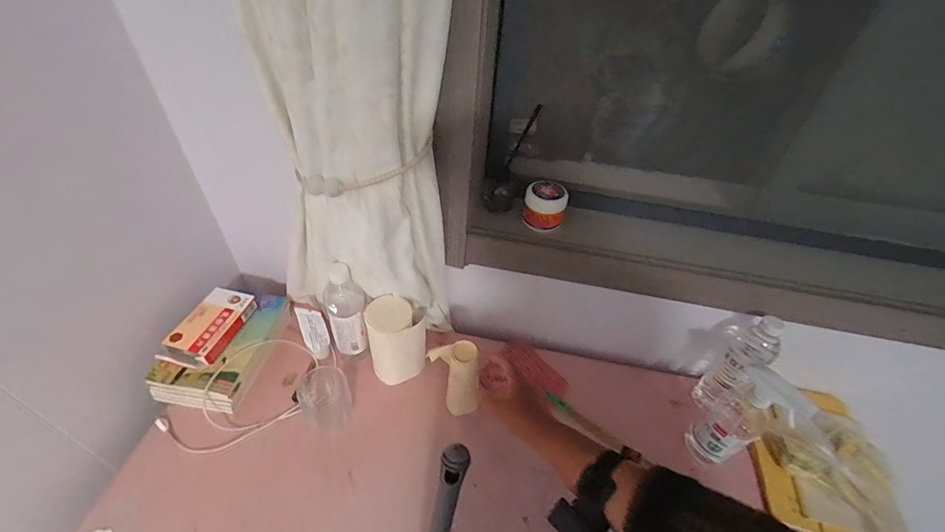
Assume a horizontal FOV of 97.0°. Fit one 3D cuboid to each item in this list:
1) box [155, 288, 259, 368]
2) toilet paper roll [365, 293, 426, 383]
[{"bbox_3d":[-0.458,0.105,0.732,0.088,0.033,0.154,14,44,9],"label":"box"},{"bbox_3d":[-0.129,0.129,0.725,0.097,0.155,0.076,-8,45,-14],"label":"toilet paper roll"}]

